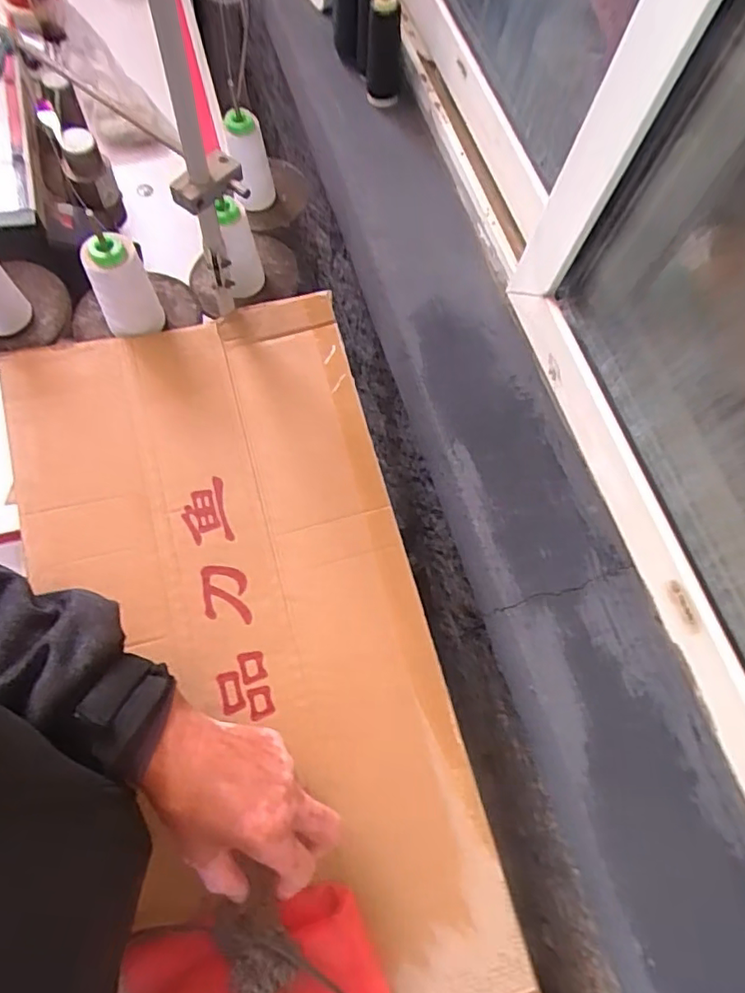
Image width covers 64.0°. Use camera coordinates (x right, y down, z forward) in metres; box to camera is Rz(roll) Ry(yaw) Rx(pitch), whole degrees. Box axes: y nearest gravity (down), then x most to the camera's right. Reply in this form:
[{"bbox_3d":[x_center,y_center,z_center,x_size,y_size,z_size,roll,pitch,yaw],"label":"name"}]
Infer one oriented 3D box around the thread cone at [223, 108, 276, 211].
[{"bbox_3d":[-0.141,-0.388,0.690,0.049,0.103,0.038,-7,70,-9],"label":"thread cone"}]

